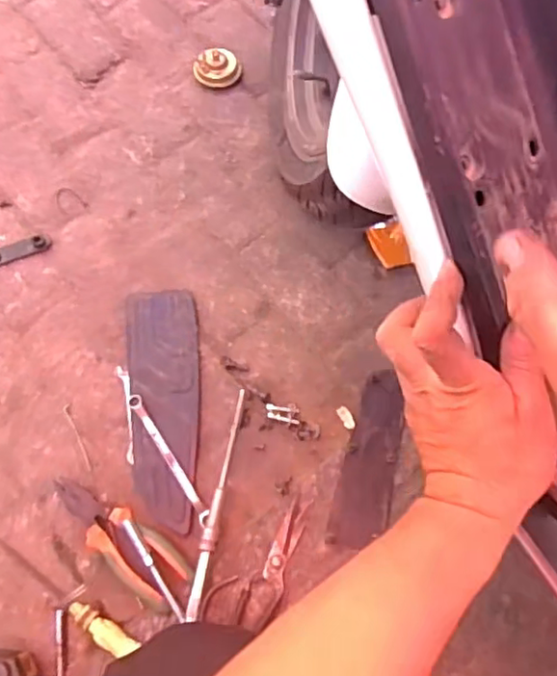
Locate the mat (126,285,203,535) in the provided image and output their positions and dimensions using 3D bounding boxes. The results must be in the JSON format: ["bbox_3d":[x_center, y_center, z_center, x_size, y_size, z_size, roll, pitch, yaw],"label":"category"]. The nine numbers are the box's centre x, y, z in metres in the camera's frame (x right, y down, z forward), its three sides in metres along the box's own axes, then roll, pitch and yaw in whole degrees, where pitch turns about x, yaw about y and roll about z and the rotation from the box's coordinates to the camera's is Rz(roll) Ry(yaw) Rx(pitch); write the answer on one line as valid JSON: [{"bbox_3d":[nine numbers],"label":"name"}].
[{"bbox_3d":[-0.147,0.085,0.804,0.094,0.021,0.317,-6,68,-3],"label":"mat"}]

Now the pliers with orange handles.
[{"bbox_3d":[-0.193,0.237,0.730,0.196,0.029,0.072,39,72,14],"label":"pliers with orange handles"}]

